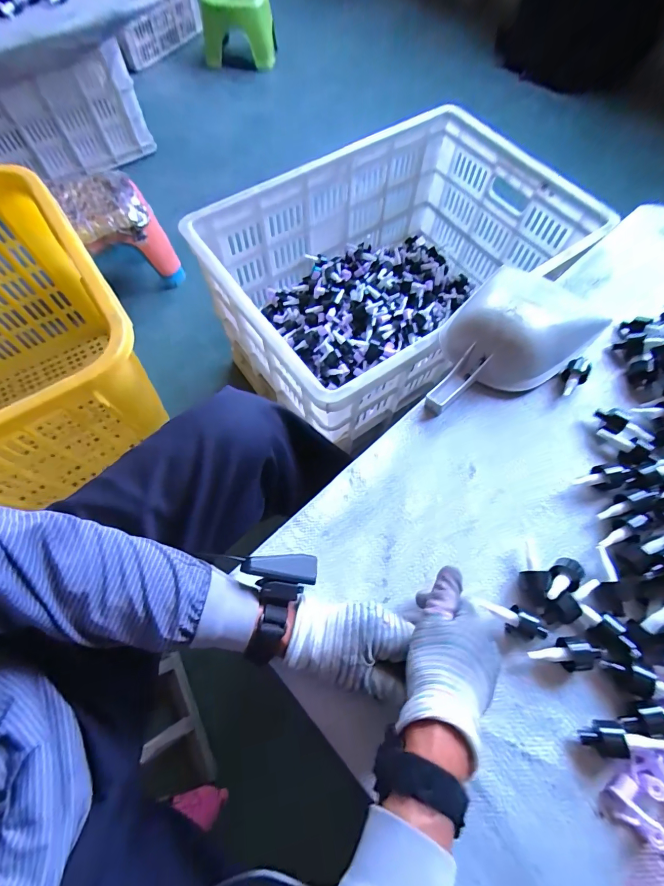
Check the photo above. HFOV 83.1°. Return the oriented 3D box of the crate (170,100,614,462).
[{"bbox_3d":[0.117,-0.354,0.796,0.658,0.274,0.495,-37,72,-14],"label":"crate"}]

